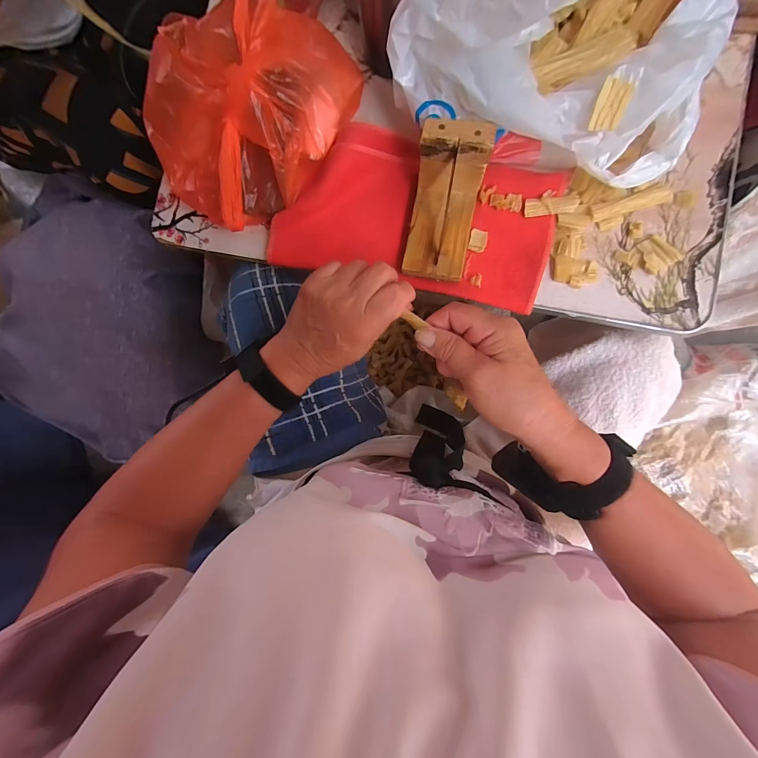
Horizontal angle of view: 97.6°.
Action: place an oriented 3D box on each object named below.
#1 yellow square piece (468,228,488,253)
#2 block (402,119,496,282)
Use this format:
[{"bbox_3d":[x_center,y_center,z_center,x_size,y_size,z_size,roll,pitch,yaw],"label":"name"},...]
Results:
[{"bbox_3d":[0.102,-0.141,0.339,0.017,0.004,0.022,12,86,6],"label":"yellow square piece"},{"bbox_3d":[0.060,-0.157,0.303,0.061,0.069,0.106,13,86,6],"label":"block"}]

